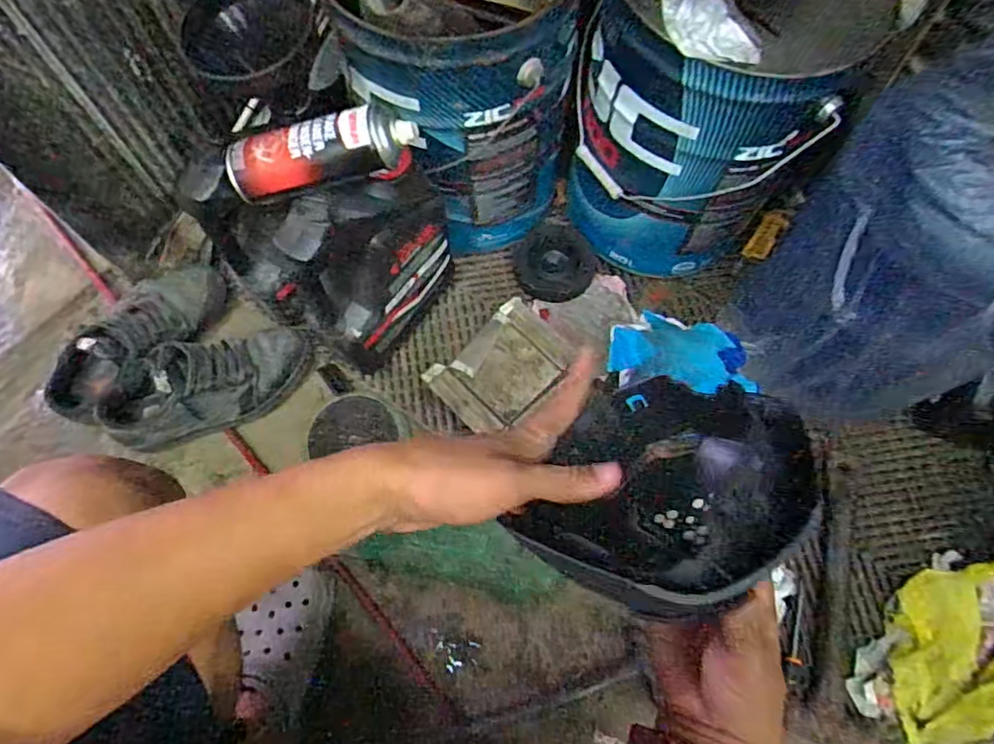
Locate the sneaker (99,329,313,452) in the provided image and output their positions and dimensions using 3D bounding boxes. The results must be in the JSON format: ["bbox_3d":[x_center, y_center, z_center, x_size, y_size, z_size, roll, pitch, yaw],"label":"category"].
[{"bbox_3d":[-0.378,0.017,0.812,0.272,0.098,0.100,-22,70,-8],"label":"sneaker"}]

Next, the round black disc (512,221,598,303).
[{"bbox_3d":[0.085,-0.163,0.904,0.114,0.016,0.121,-8,74,12],"label":"round black disc"}]

